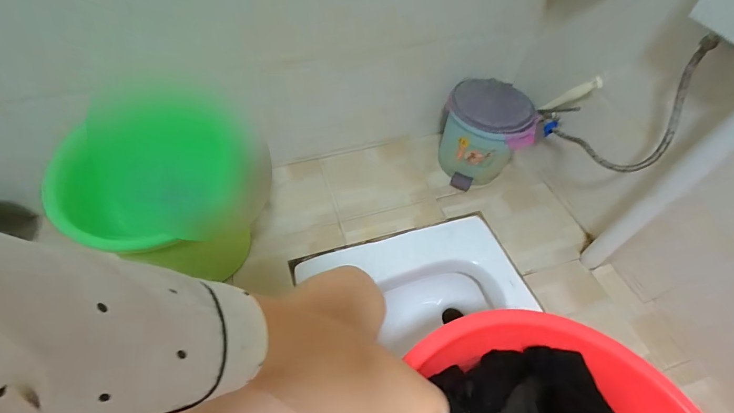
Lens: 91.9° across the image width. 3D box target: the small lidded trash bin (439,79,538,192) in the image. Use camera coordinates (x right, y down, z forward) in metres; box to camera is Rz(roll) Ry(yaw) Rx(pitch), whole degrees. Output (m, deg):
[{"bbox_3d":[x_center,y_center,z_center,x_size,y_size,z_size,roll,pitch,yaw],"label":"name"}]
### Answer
[{"bbox_3d":[0.330,-0.210,1.034,0.204,0.239,0.212,-14,55,-14],"label":"small lidded trash bin"}]

